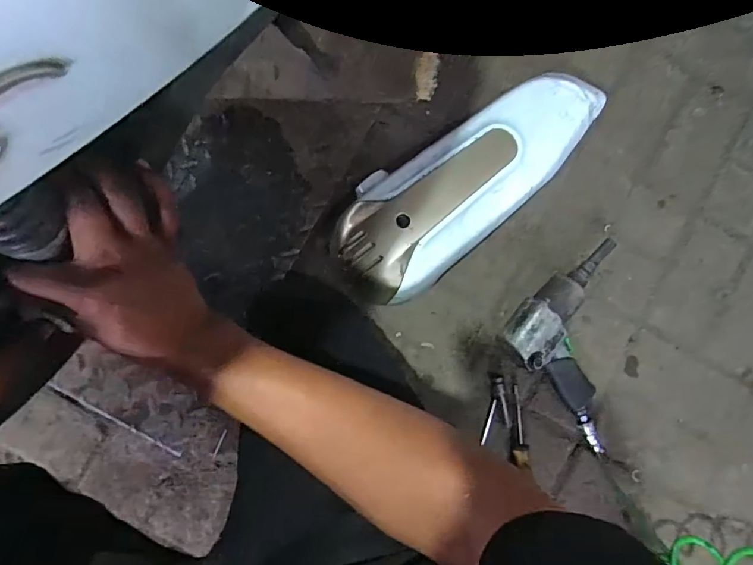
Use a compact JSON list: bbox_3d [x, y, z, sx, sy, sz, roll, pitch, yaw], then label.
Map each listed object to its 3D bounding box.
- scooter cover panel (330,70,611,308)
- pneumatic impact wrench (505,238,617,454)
[{"bbox_3d":[0.149,-0.170,0.713,0.493,0.085,0.181,-41,88,-4],"label":"scooter cover panel"},{"bbox_3d":[0.344,0.099,0.704,0.233,0.063,0.253,-38,89,-5],"label":"pneumatic impact wrench"}]

